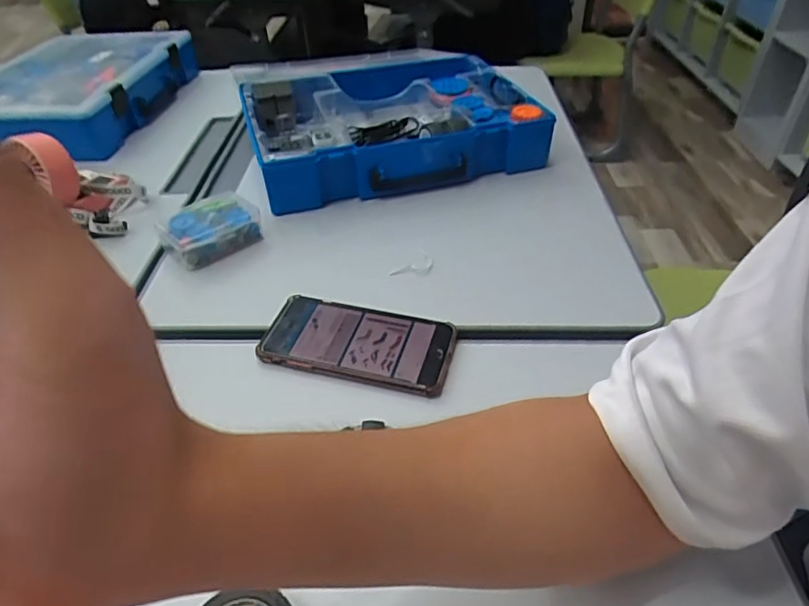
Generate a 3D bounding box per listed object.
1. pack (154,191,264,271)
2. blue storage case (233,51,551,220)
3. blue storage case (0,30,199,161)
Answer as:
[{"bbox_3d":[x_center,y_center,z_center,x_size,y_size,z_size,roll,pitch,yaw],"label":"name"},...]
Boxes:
[{"bbox_3d":[-0.213,-0.082,0.611,0.097,0.038,0.081,-32,48,-29],"label":"pack"},{"bbox_3d":[-0.028,-0.251,0.780,0.369,0.075,0.287,-16,42,-14],"label":"blue storage case"},{"bbox_3d":[-0.525,-0.345,0.898,0.251,0.087,0.364,3,41,7],"label":"blue storage case"}]

